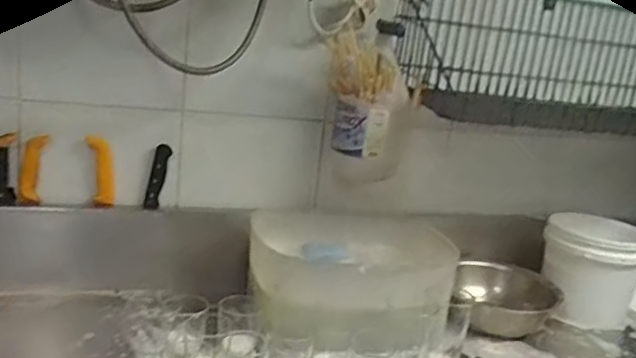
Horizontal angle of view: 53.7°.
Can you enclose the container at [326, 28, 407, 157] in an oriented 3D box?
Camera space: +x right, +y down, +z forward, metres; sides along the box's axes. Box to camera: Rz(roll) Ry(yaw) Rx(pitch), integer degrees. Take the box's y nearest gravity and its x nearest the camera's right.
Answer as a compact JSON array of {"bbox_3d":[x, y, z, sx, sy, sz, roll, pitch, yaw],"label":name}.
[{"bbox_3d":[0.088,-0.163,1.215,0.147,0.217,0.113,9,15,5],"label":"container"}]

